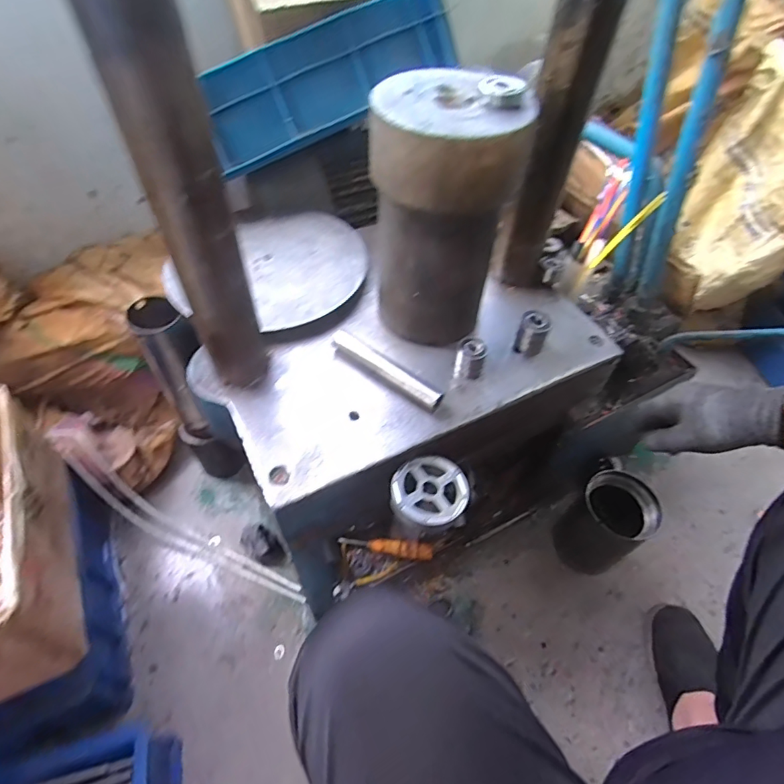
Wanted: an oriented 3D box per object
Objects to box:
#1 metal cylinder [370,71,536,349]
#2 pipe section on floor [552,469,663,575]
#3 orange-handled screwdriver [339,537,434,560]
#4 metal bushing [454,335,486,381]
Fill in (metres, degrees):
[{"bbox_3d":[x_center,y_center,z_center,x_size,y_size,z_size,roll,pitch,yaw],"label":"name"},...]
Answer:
[{"bbox_3d":[0.052,-0.177,0.516,0.142,0.260,0.134,7,52,3],"label":"metal cylinder"},{"bbox_3d":[0.370,0.232,0.828,0.115,0.181,0.110,-22,56,-19],"label":"pipe section on floor"},{"bbox_3d":[-0.012,0.273,0.838,0.168,0.030,0.029,1,49,20],"label":"orange-handled screwdriver"},{"bbox_3d":[0.091,-0.038,0.550,0.030,0.042,0.033,14,52,9],"label":"metal bushing"}]

